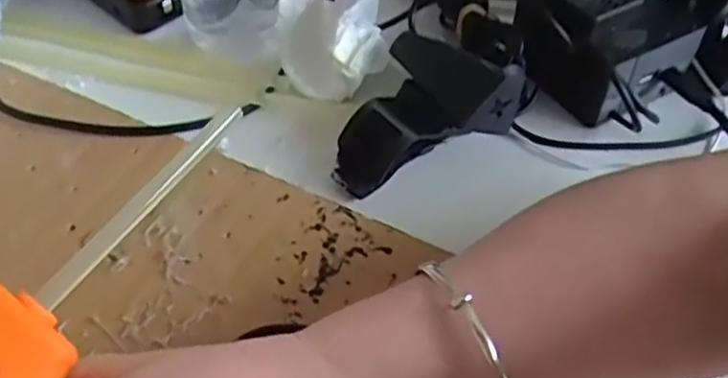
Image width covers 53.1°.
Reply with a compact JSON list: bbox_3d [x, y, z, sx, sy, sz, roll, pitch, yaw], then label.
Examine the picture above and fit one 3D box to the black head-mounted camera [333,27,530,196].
[{"bbox_3d":[0.023,-0.036,0.365,0.084,0.045,0.071,-37,57,-27],"label":"black head-mounted camera"}]

